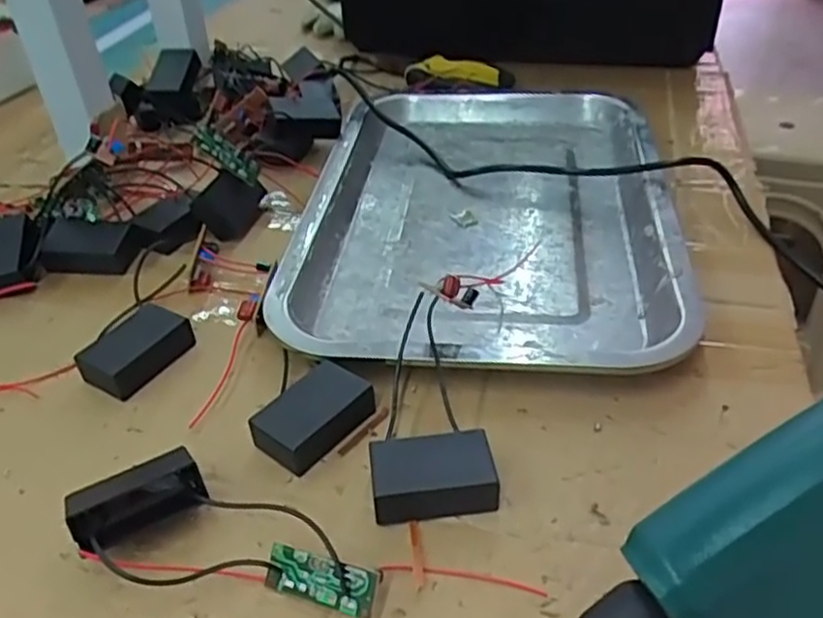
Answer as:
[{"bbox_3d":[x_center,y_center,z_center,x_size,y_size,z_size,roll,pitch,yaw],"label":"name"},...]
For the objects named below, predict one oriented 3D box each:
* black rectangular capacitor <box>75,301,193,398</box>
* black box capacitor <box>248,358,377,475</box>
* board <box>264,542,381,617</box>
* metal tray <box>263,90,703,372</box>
[{"bbox_3d":[-0.135,0.020,0.355,0.033,0.017,0.048,17,43,24],"label":"black rectangular capacitor"},{"bbox_3d":[-0.045,0.046,0.313,0.033,0.018,0.051,26,47,31],"label":"black box capacitor"},{"bbox_3d":[-0.032,0.094,0.252,0.043,0.004,0.016,6,78,26],"label":"board"},{"bbox_3d":[0.044,-0.066,0.436,0.207,0.020,0.298,3,39,8],"label":"metal tray"}]

